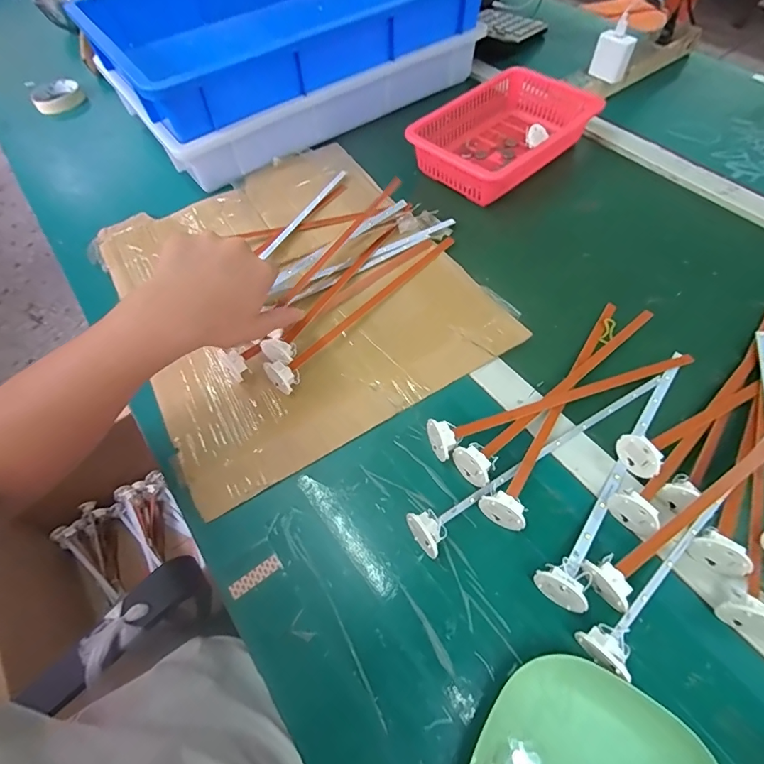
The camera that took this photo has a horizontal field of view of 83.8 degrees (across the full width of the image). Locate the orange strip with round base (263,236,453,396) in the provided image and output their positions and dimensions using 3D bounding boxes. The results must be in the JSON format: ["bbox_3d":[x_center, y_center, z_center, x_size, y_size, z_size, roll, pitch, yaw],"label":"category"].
[{"bbox_3d":[-0.010,-0.094,0.476,0.030,0.030,0.290,37,68,22],"label":"orange strip with round base"}]

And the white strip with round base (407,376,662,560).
[{"bbox_3d":[0.147,0.057,0.380,0.285,0.033,0.033,-31,62,-14],"label":"white strip with round base"}]

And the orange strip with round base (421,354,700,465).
[{"bbox_3d":[0.180,0.016,0.404,0.285,0.033,0.032,-18,60,-7],"label":"orange strip with round base"}]

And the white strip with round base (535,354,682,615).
[{"bbox_3d":[0.221,0.069,0.369,0.035,0.036,0.279,36,67,22],"label":"white strip with round base"}]

